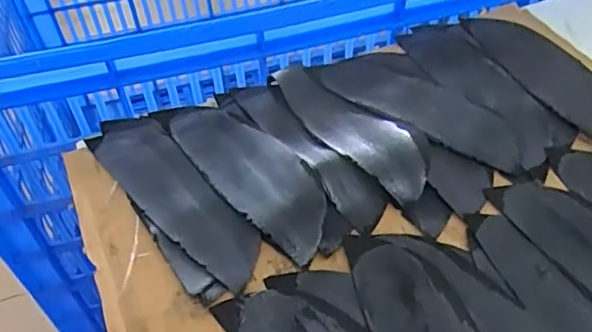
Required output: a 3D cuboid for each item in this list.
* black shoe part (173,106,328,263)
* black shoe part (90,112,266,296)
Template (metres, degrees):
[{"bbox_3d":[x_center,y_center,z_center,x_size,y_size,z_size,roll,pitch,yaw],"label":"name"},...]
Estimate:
[{"bbox_3d":[-0.028,0.000,0.354,0.046,0.010,0.141,-33,54,-22],"label":"black shoe part"},{"bbox_3d":[-0.074,0.015,0.350,0.043,0.004,0.155,-33,54,-21],"label":"black shoe part"}]

